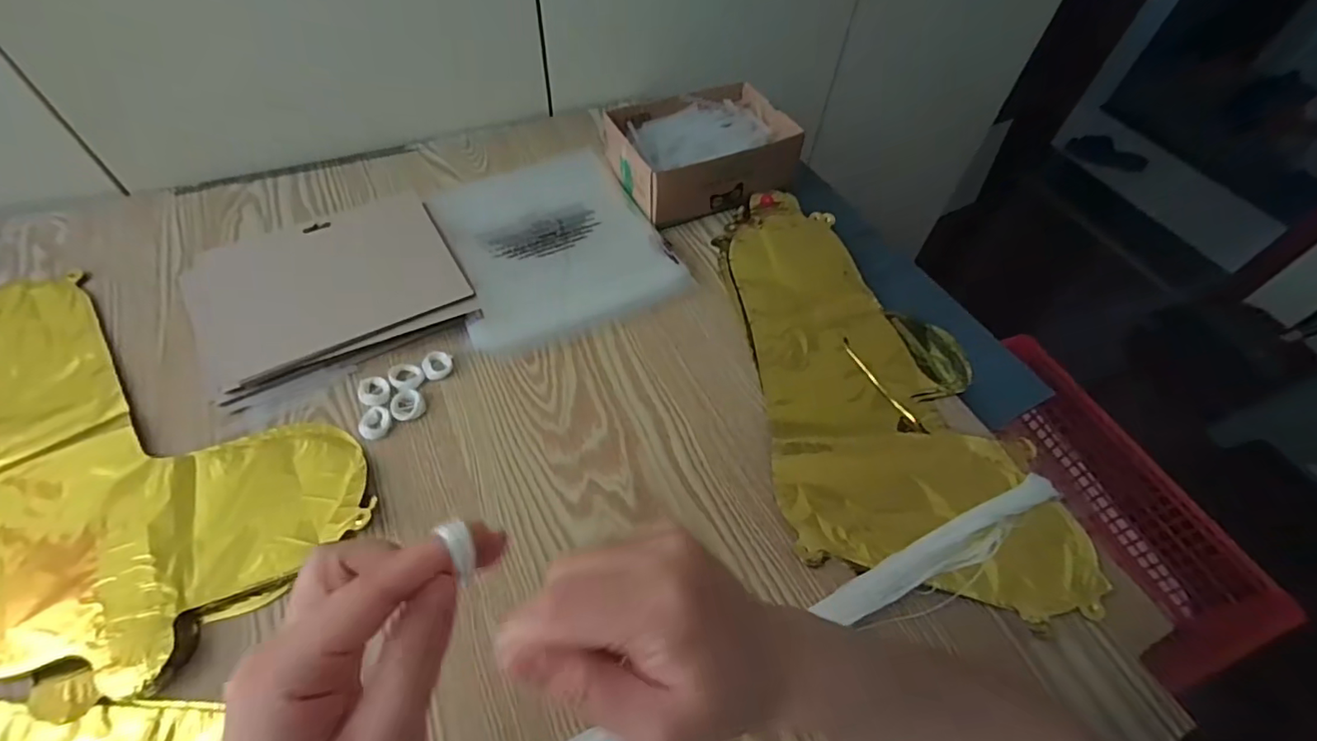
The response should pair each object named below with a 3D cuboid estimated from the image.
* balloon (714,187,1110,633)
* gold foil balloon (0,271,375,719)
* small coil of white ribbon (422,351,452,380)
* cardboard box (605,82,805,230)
[{"bbox_3d":[0.183,-0.007,0.488,0.207,0.011,0.427,-5,56,-7],"label":"balloon"},{"bbox_3d":[-0.422,0.047,0.414,0.406,0.016,0.229,36,61,20],"label":"gold foil balloon"},{"bbox_3d":[-0.188,-0.005,0.471,0.024,0.004,0.028,-8,56,-9],"label":"small coil of white ribbon"},{"bbox_3d":[0.046,-0.246,0.617,0.189,0.058,0.145,-26,61,-20],"label":"cardboard box"}]

